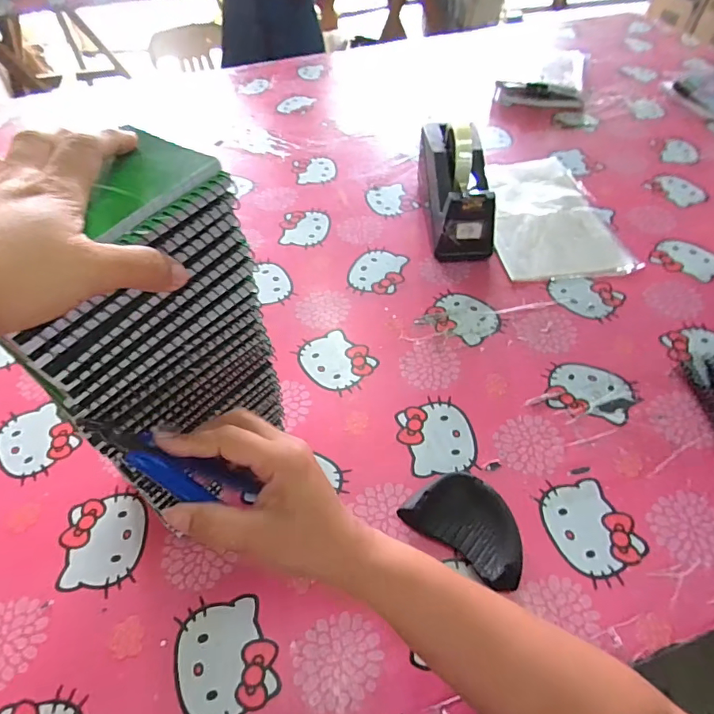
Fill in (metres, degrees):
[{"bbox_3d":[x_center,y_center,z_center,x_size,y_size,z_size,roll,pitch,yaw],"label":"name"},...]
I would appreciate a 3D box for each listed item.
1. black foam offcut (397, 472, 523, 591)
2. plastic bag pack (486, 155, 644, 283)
[{"bbox_3d":[0.099,0.142,0.392,0.102,0.030,0.067,31,60,23],"label":"black foam offcut"},{"bbox_3d":[0.270,-0.215,0.670,0.173,0.008,0.282,-6,53,-3],"label":"plastic bag pack"}]

